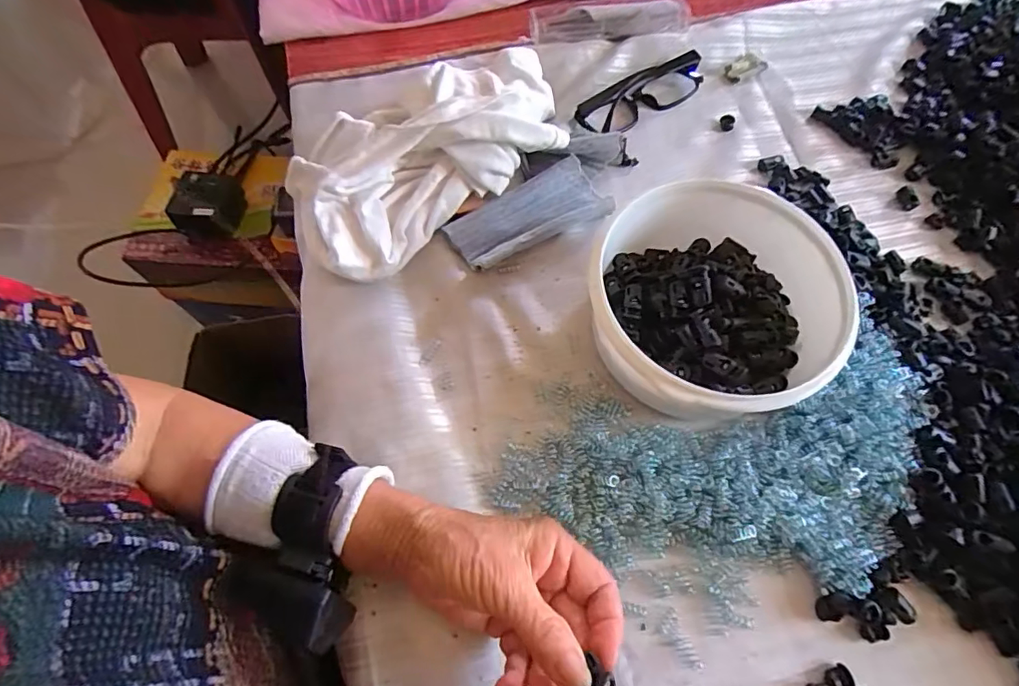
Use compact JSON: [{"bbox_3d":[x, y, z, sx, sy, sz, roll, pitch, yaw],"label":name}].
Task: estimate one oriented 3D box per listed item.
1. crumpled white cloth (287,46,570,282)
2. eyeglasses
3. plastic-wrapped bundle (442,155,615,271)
[{"bbox_3d":[-0.065,-0.163,0.421,0.251,0.062,0.145,-35,69,-15],"label":"crumpled white cloth"},{"bbox_3d":[0.124,-0.230,0.470,0.134,0.024,0.033,-29,68,-13],"label":"eyeglasses"},{"bbox_3d":[0.018,-0.104,0.417,0.132,0.021,0.050,-27,67,-12],"label":"plastic-wrapped bundle"}]

